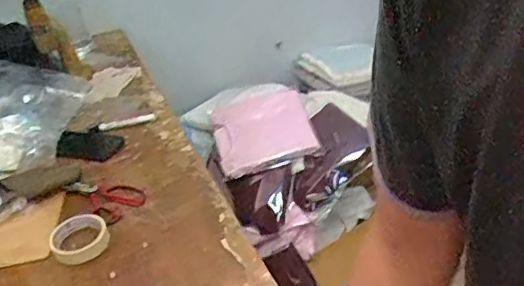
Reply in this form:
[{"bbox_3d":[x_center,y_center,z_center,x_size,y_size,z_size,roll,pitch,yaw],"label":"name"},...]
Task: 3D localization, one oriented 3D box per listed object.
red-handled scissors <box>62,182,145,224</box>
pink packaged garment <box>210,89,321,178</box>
[{"bbox_3d":[-0.280,0.091,1.002,0.154,0.021,0.093,25,45,38],"label":"red-handled scissors"},{"bbox_3d":[0.004,-0.043,1.587,0.271,0.021,0.296,-8,49,-9],"label":"pink packaged garment"}]

